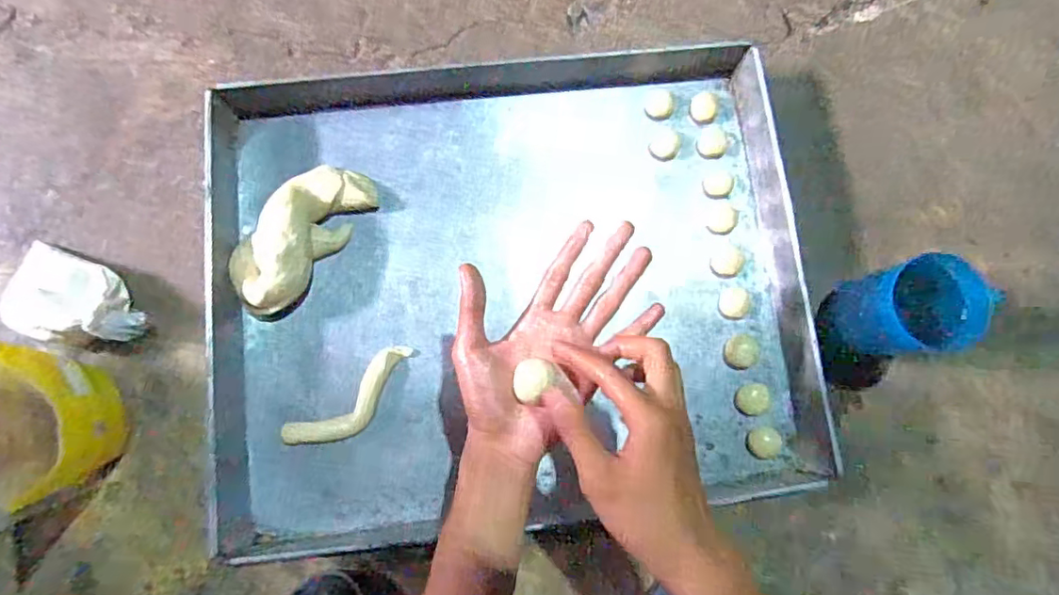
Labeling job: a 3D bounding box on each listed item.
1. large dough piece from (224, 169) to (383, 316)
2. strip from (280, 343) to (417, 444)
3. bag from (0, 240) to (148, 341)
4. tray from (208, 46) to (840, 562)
[{"bbox_3d":[-0.206,-0.059,0.513,0.063,0.039,0.148,36,84,2],"label":"large dough piece"},{"bbox_3d":[-0.154,0.093,0.508,0.125,0.019,0.043,-38,87,-5],"label":"strip"},{"bbox_3d":[-0.384,0.002,0.481,0.124,0.063,0.066,21,84,0],"label":"bag"},{"bbox_3d":[-0.017,-0.010,0.542,0.539,0.062,0.430,-6,84,-3],"label":"tray"}]

